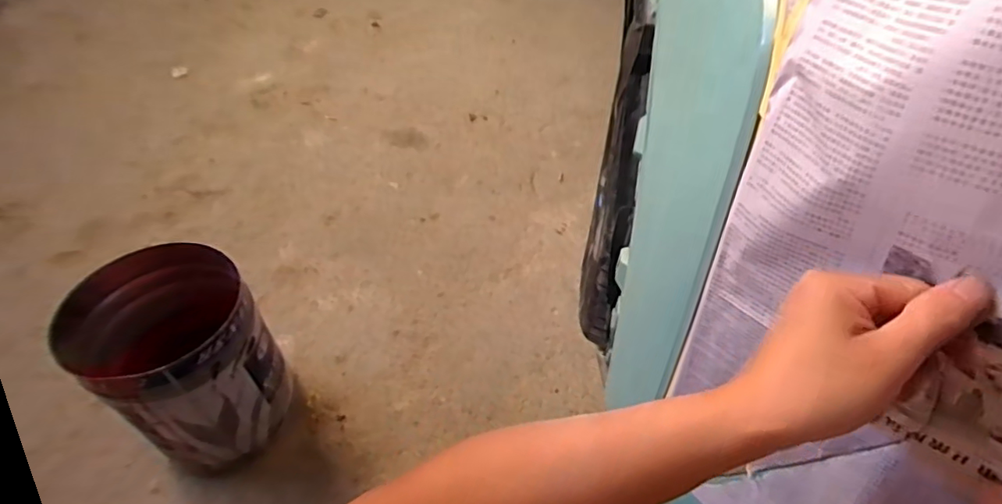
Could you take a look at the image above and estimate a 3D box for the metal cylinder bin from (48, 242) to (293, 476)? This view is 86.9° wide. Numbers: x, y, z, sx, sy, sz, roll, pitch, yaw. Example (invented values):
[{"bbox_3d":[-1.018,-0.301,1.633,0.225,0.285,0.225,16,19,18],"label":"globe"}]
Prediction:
[{"bbox_3d":[-0.541,0.191,0.926,0.250,0.345,0.282,-35,57,-27],"label":"metal cylinder bin"}]

